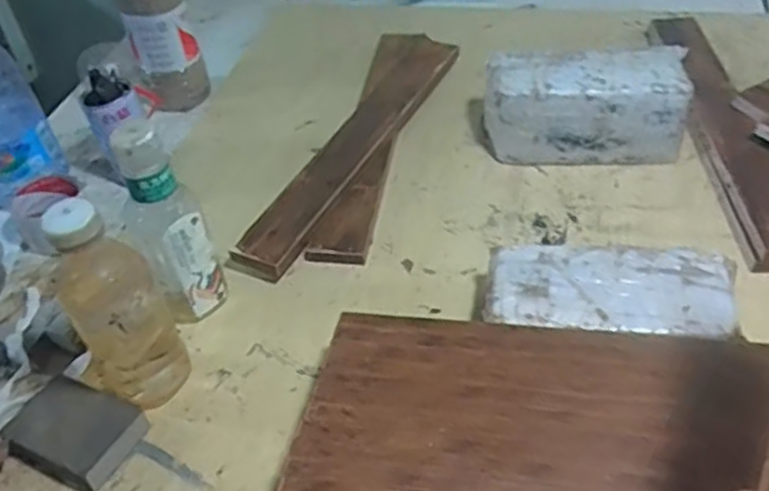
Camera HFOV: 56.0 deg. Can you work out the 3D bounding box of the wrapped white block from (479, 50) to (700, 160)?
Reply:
[{"bbox_3d":[0.229,-0.160,0.834,0.220,0.101,0.100,1,43,8],"label":"wrapped white block"}]

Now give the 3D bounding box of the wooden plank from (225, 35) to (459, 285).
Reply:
[{"bbox_3d":[-0.028,-0.127,0.856,0.063,0.017,0.461,25,50,13],"label":"wooden plank"}]

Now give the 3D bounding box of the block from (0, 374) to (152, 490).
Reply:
[{"bbox_3d":[-0.259,0.156,0.602,0.108,0.031,0.071,14,47,21],"label":"block"}]

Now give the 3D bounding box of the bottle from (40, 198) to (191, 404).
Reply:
[{"bbox_3d":[-0.217,0.050,0.574,0.078,0.205,0.069,-28,47,-21],"label":"bottle"}]

